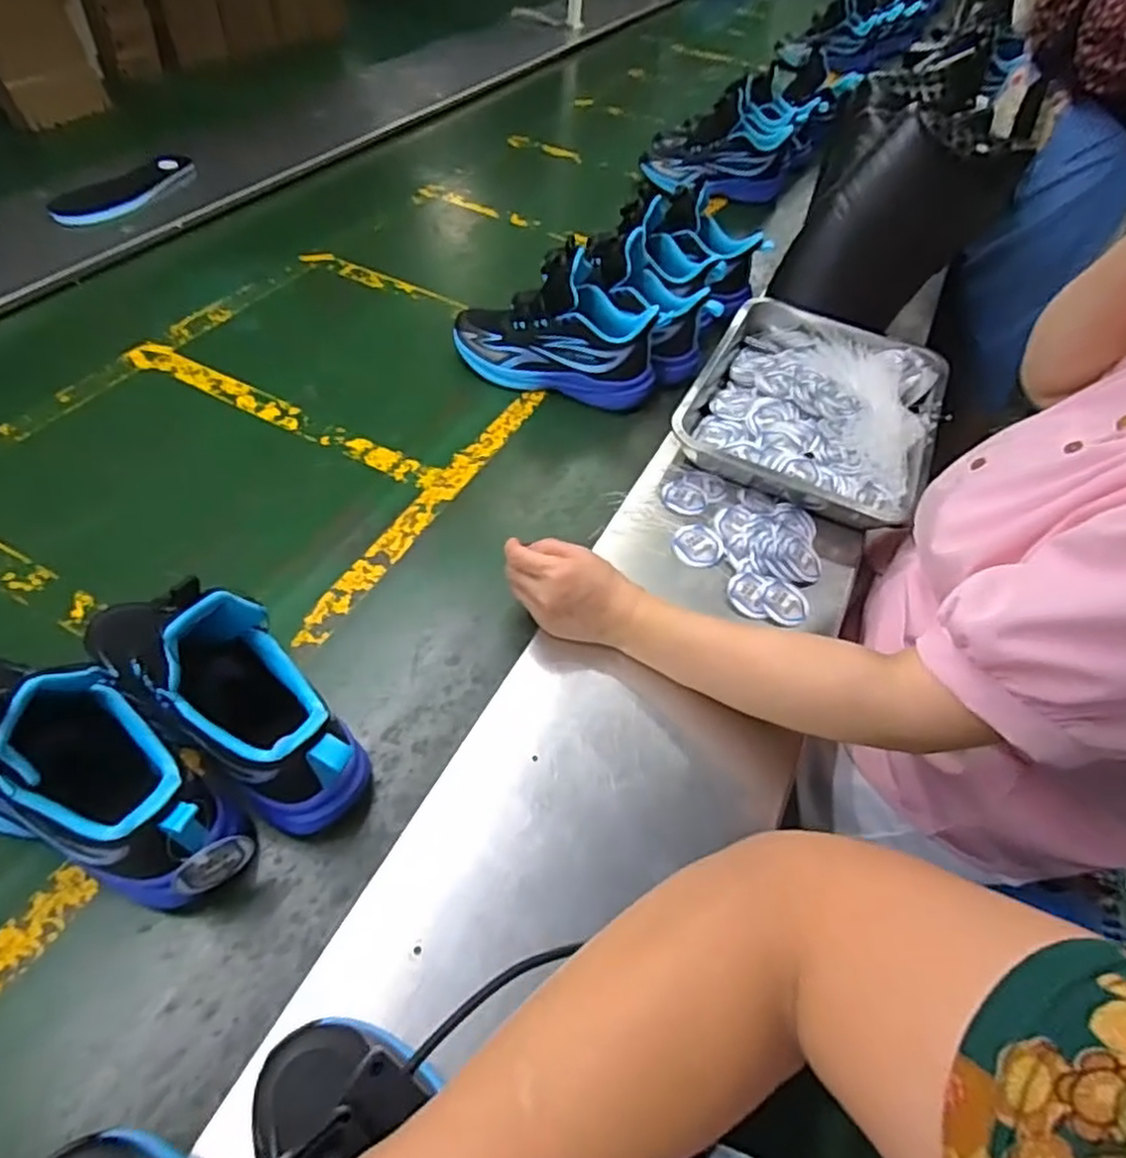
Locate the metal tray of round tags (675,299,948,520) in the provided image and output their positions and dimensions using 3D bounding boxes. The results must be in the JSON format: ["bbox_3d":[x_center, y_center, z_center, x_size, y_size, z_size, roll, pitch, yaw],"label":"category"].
[{"bbox_3d":[0.290,-0.203,0.804,0.261,0.042,0.325,24,52,13],"label":"metal tray of round tags"}]

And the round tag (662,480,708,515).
[{"bbox_3d":[0.126,-0.084,0.726,0.045,0.009,0.048,3,50,-4],"label":"round tag"}]

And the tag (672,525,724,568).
[{"bbox_3d":[0.131,-0.032,0.681,0.043,0.004,0.051,-21,58,-8],"label":"tag"}]

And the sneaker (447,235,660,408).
[{"bbox_3d":[-0.008,-0.294,0.801,0.233,0.149,0.085,15,50,6],"label":"sneaker"}]

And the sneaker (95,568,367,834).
[{"bbox_3d":[-0.241,0.076,0.483,0.233,0.161,0.089,31,54,18],"label":"sneaker"}]

